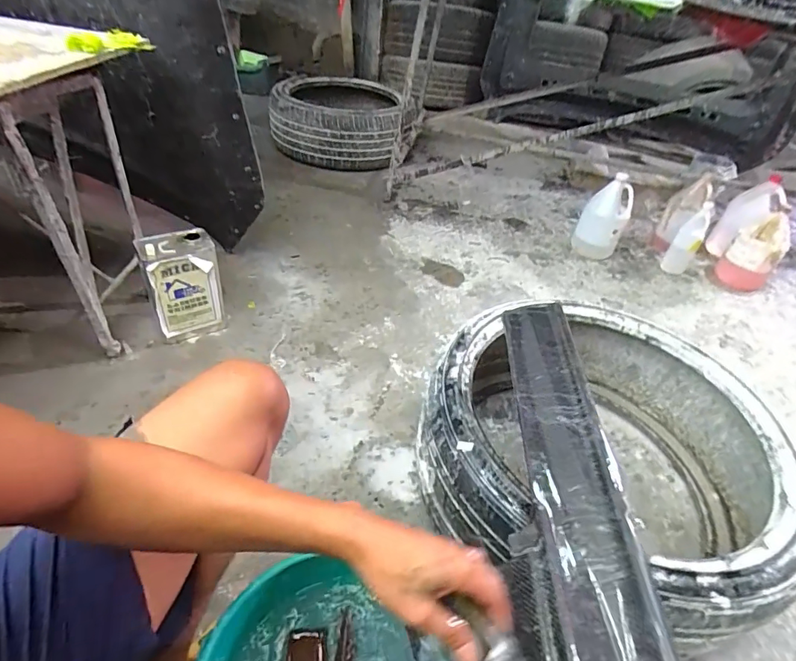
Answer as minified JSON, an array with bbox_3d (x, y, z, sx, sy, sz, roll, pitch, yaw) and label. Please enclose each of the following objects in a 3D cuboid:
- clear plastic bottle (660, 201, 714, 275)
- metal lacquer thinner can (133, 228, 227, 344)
[{"bbox_3d":[1.015,-0.317,1.597,0.088,0.249,0.096,28,46,22],"label":"clear plastic bottle"},{"bbox_3d":[-0.516,-0.104,1.115,0.156,0.240,0.112,-17,47,-25],"label":"metal lacquer thinner can"}]

